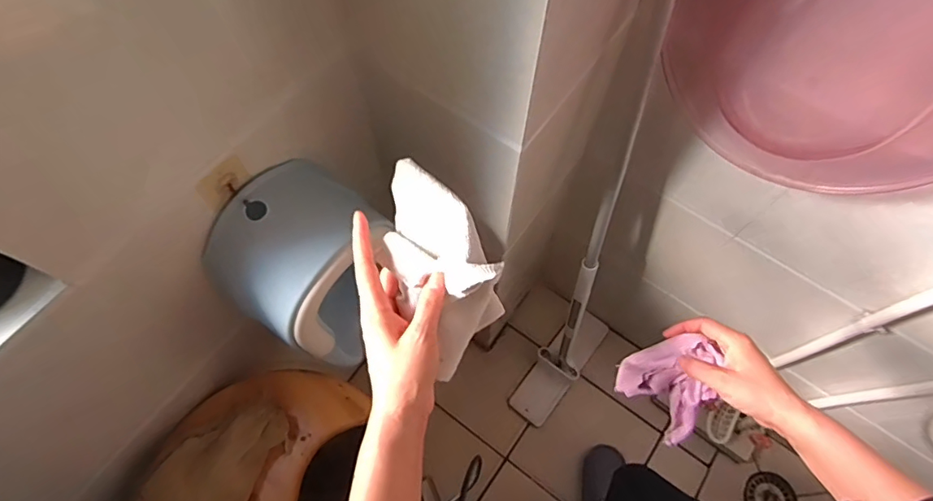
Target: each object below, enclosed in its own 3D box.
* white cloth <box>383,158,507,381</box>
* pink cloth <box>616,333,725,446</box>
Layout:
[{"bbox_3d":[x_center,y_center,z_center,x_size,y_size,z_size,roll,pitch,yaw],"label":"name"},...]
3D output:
[{"bbox_3d":[-0.018,0.017,0.415,0.079,0.070,0.183,-19,100,-8],"label":"white cloth"},{"bbox_3d":[0.226,0.143,0.549,0.093,0.064,0.092,42,73,16],"label":"pink cloth"}]

